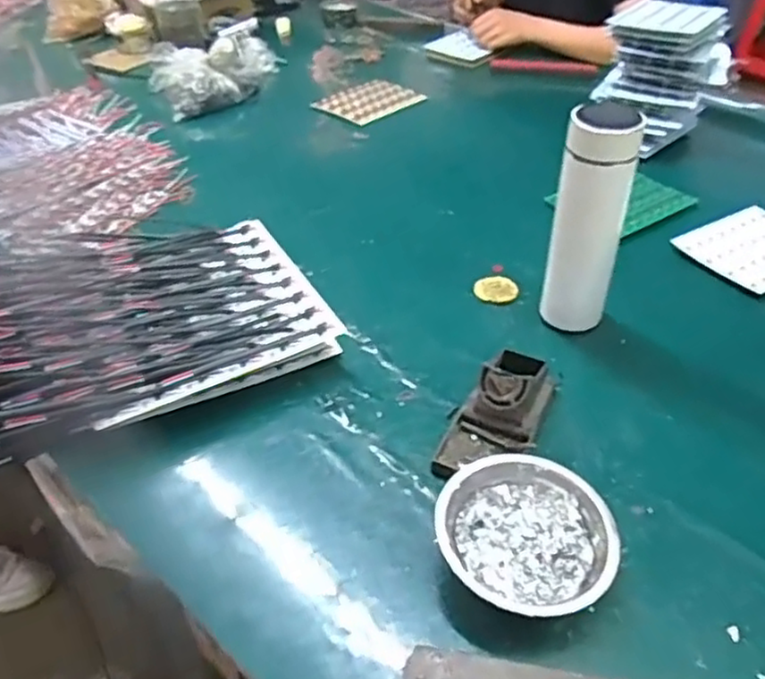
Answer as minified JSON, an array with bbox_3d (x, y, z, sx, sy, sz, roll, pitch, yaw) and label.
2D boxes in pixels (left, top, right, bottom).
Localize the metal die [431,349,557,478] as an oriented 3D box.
[{"bbox_3d":[0.109,0.052,0.612,0.069,0.063,0.157,20,43,21],"label":"metal die"}]

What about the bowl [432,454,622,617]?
[{"bbox_3d":[0.104,0.147,0.514,0.123,0.036,0.126,1,40,-1],"label":"bowl"}]

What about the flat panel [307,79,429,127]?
[{"bbox_3d":[-0.022,-0.417,1.209,0.161,0.012,0.117,-31,52,-30],"label":"flat panel"}]

